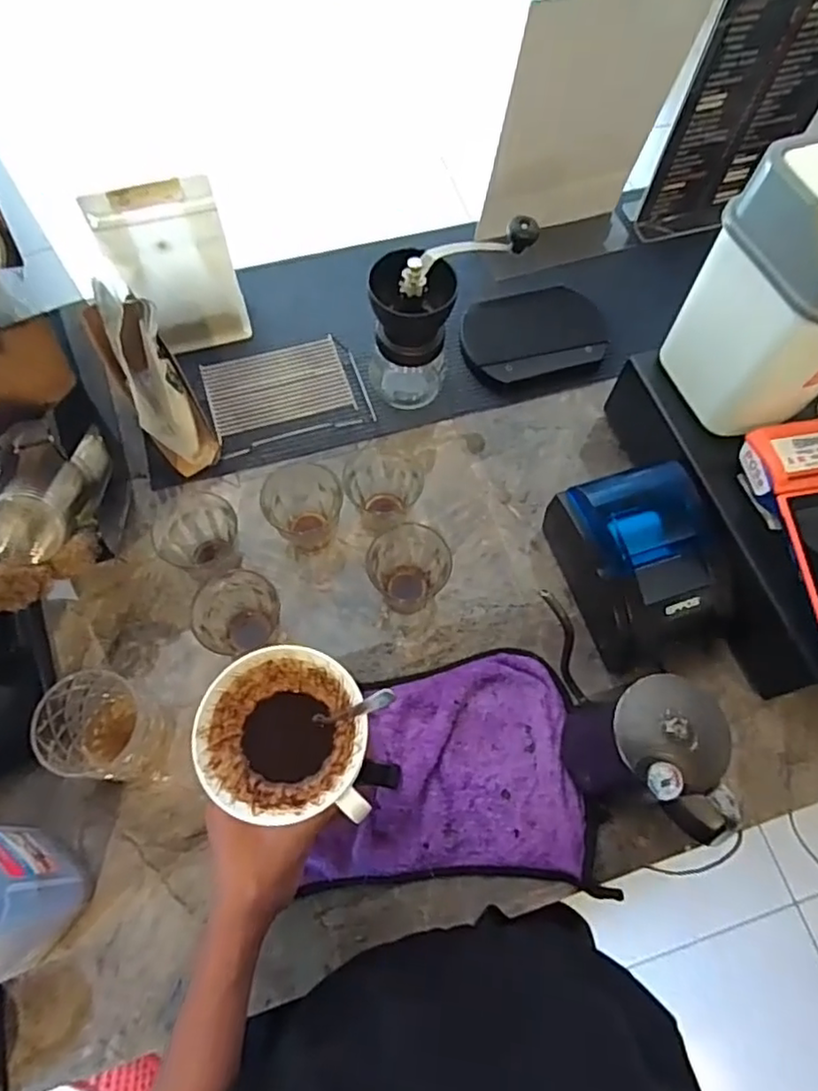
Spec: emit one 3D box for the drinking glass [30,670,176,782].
[{"bbox_3d":[-0.258,0.158,0.550,0.084,0.089,0.085,5,66,0],"label":"drinking glass"}]

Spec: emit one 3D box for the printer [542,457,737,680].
[{"bbox_3d":[0.231,0.023,0.620,0.135,0.099,0.171,-11,67,-7],"label":"printer"}]

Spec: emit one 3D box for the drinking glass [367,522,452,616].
[{"bbox_3d":[-0.001,0.022,0.634,0.079,0.071,0.089,-16,68,-9],"label":"drinking glass"}]

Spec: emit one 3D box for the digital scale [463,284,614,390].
[{"bbox_3d":[0.151,-0.257,0.774,0.178,0.022,0.120,-17,68,-9],"label":"digital scale"}]

